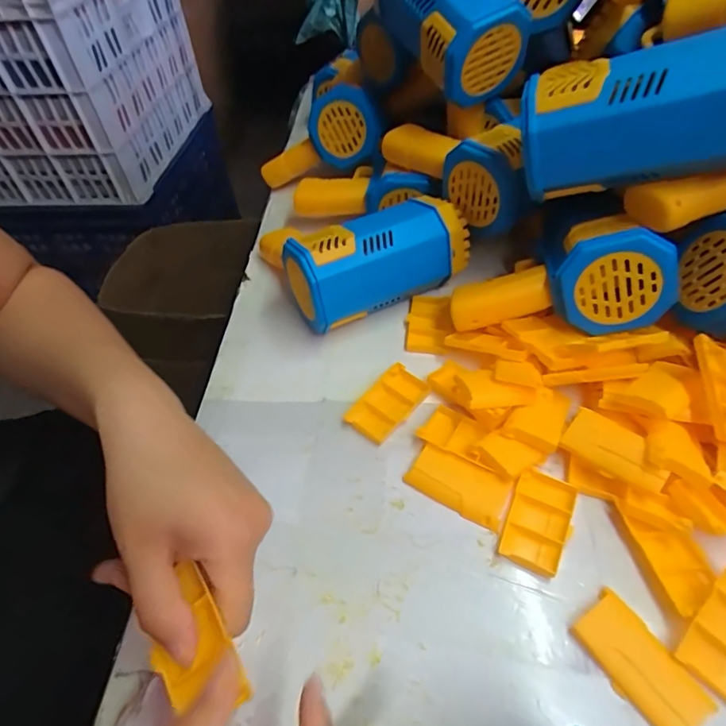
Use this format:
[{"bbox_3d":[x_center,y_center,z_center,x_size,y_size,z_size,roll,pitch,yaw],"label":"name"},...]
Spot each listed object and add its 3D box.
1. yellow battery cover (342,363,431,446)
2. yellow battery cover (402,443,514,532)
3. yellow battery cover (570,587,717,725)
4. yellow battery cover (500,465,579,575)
[{"bbox_3d":[0.019,0.031,0.365,0.037,0.009,0.064,34,58,27],"label":"yellow battery cover"},{"bbox_3d":[0.064,0.081,0.319,0.065,0.009,0.033,24,54,21],"label":"yellow battery cover"},{"bbox_3d":[0.144,0.158,0.249,0.035,0.007,0.063,-25,52,-18],"label":"yellow battery cover"},{"bbox_3d":[0.111,0.099,0.301,0.036,0.008,0.065,19,52,18],"label":"yellow battery cover"}]

